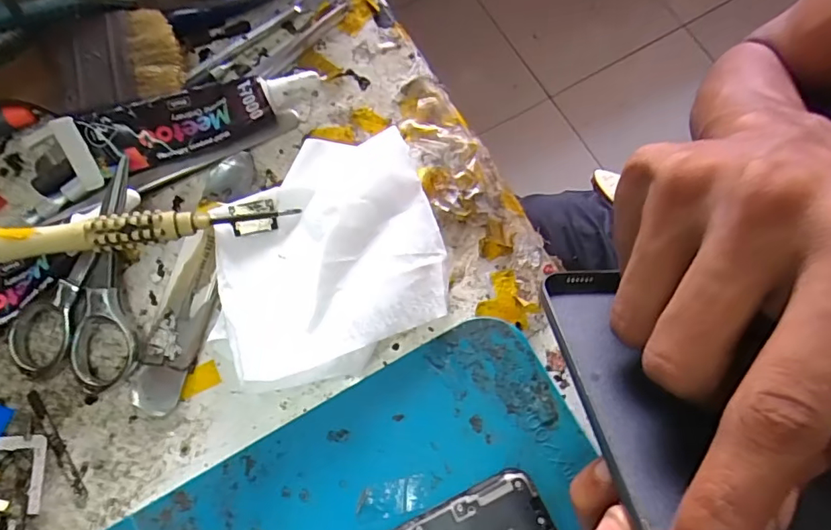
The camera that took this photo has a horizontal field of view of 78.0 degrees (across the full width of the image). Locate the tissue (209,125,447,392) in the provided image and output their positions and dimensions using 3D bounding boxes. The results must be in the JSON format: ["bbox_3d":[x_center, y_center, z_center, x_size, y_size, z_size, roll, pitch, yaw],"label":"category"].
[{"bbox_3d":[-0.035,-0.005,0.211,0.090,0.016,0.098,-9,75,-3],"label":"tissue"}]

